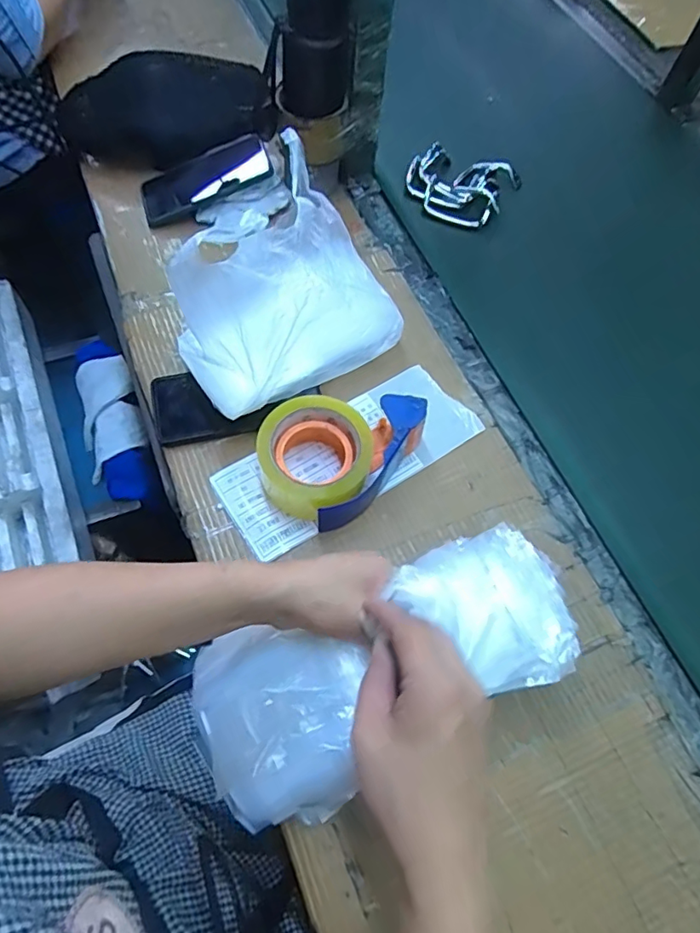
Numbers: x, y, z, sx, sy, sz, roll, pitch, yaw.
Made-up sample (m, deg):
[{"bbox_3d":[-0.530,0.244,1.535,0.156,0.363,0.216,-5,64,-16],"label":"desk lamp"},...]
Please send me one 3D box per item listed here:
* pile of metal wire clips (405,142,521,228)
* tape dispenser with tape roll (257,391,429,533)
[{"bbox_3d":[0.147,-0.379,0.726,0.130,0.021,0.136,1,64,-3],"label":"pile of metal wire clips"},{"bbox_3d":[-0.015,-0.019,0.514,0.117,0.062,0.147,33,67,12],"label":"tape dispenser with tape roll"}]

